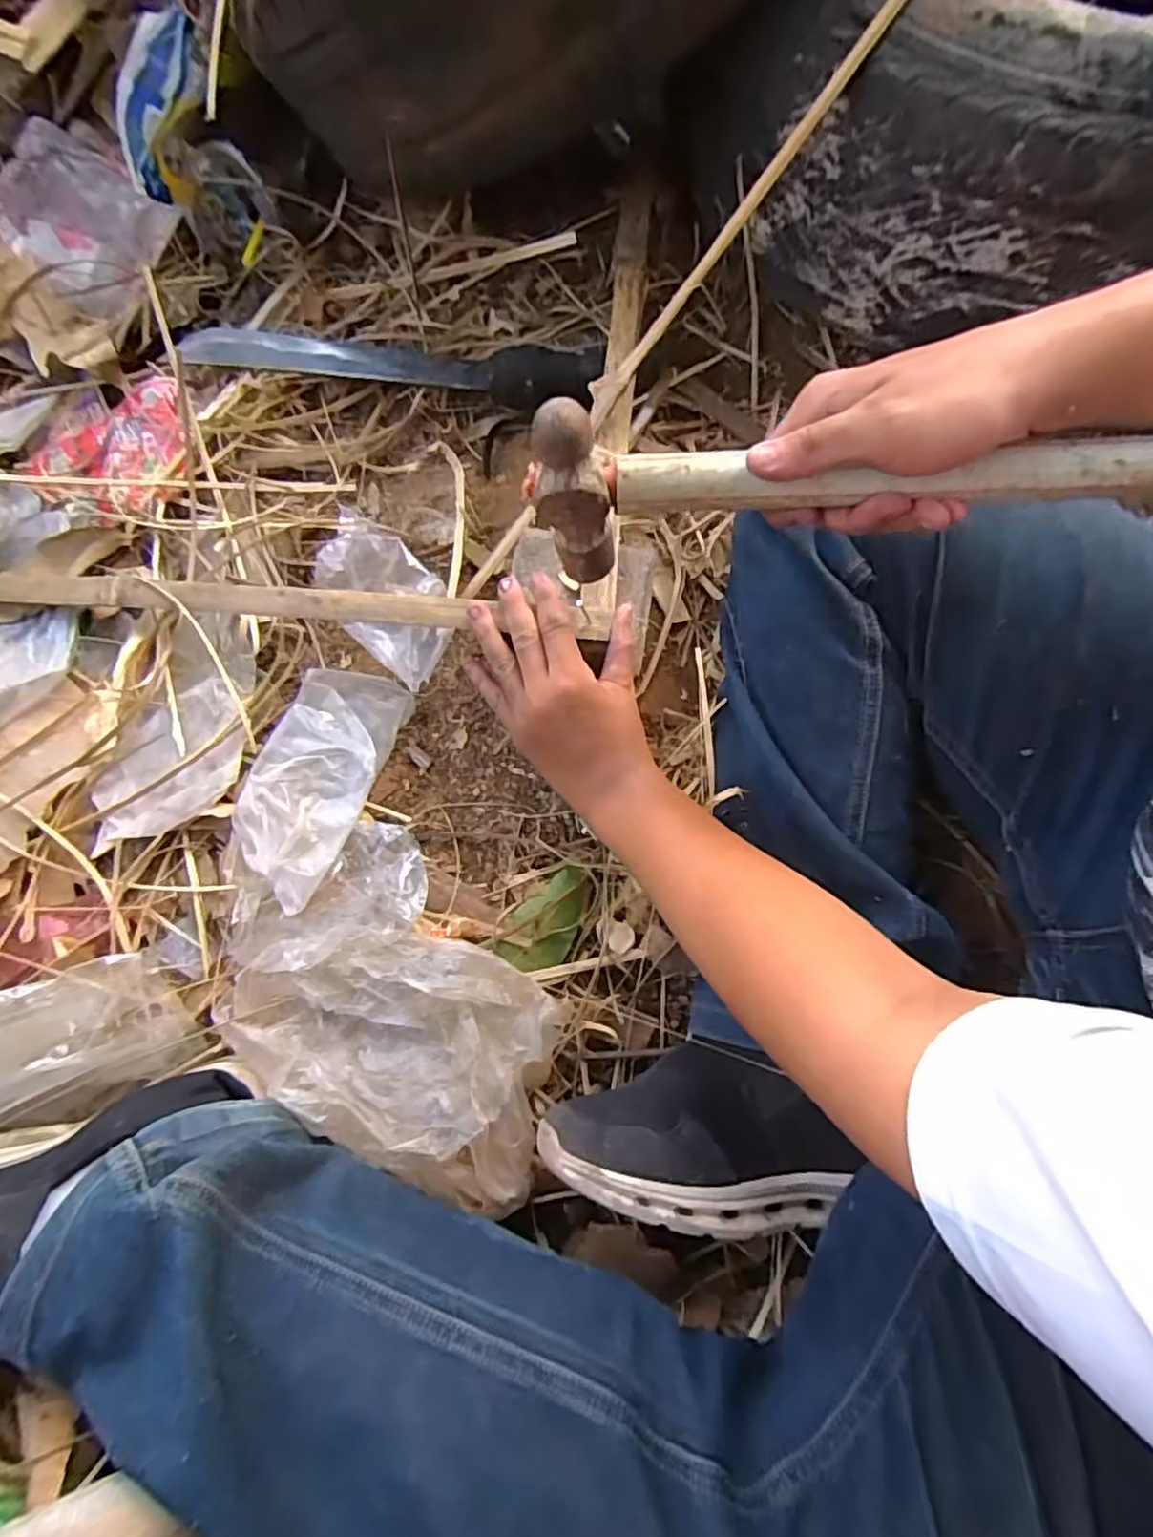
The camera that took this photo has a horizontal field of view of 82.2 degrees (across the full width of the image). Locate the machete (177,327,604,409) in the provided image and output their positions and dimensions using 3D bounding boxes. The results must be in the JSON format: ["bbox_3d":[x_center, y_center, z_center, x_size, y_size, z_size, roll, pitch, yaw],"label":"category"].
[{"bbox_3d":[-0.154,-0.337,0.543,0.344,0.043,0.052,10,77,2],"label":"machete"}]

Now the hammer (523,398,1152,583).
[{"bbox_3d":[0.126,-0.130,0.299,0.292,0.090,0.028,-1,77,7],"label":"hammer"}]

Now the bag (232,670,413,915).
[{"bbox_3d":[-0.183,0.006,0.460,0.077,0.021,0.162,20,77,4],"label":"bag"}]

